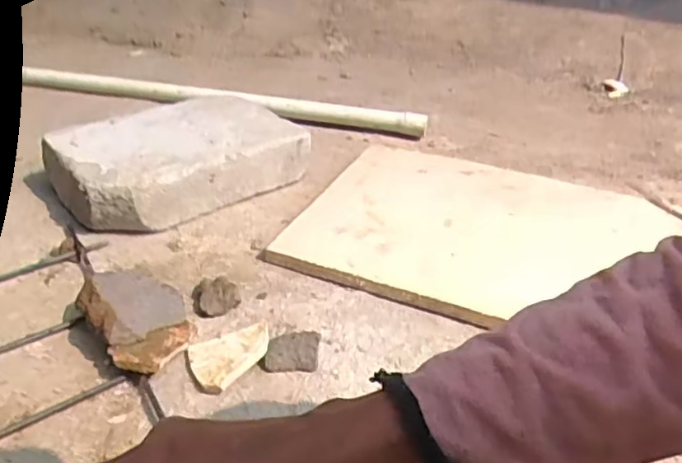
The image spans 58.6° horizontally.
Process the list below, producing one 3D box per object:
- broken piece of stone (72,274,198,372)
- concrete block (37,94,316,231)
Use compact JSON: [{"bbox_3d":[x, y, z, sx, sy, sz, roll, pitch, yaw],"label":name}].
[{"bbox_3d":[-0.189,0.081,0.573,0.091,0.053,0.125,-17,36,-30],"label":"broken piece of stone"},{"bbox_3d":[-0.220,-0.099,0.829,0.322,0.084,0.187,-25,41,-38],"label":"concrete block"}]

